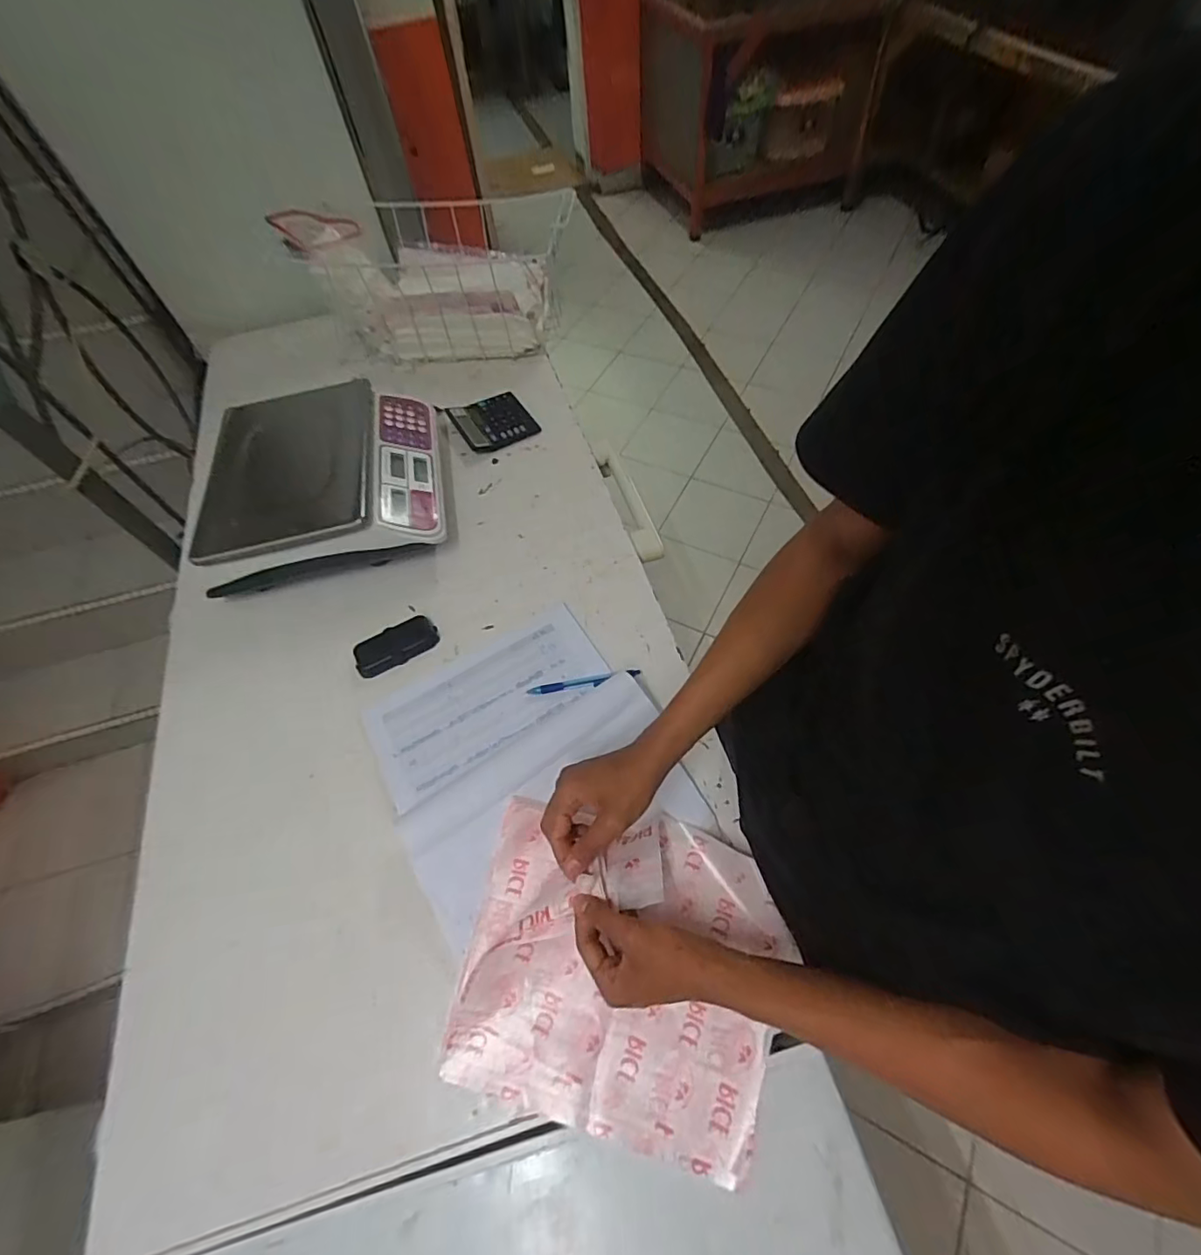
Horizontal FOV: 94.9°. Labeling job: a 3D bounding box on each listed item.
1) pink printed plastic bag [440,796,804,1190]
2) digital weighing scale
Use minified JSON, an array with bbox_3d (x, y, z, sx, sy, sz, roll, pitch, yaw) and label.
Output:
[{"bbox_3d":[0.017,0.305,0.508,0.283,0.073,0.255,12,59,10],"label":"pink printed plastic bag"},{"bbox_3d":[-0.401,-0.224,0.833,0.308,0.112,0.318,-11,58,-5],"label":"digital weighing scale"}]

